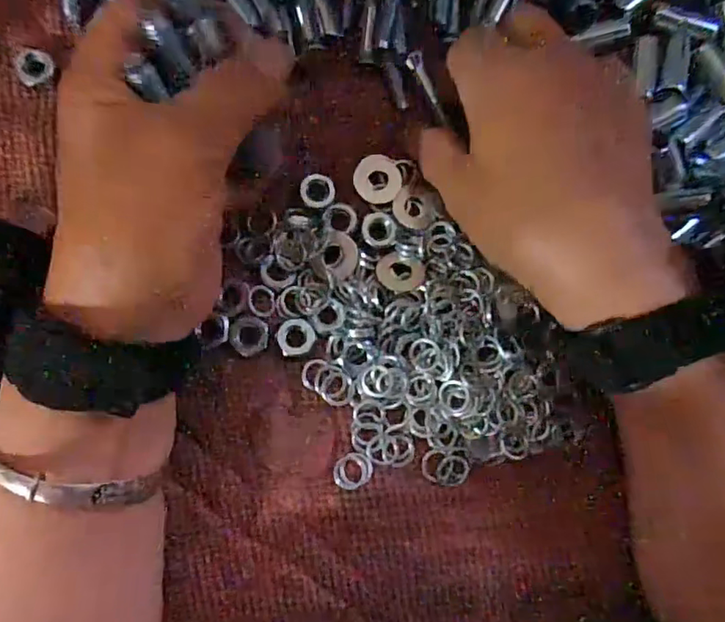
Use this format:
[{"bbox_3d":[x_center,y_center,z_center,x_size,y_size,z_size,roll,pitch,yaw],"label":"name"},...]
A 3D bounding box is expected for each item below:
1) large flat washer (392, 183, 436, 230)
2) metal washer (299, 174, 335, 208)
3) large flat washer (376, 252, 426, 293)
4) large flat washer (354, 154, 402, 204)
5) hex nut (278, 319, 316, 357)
[{"bbox_3d":[0.024,-0.048,0.254,0.019,0.004,0.022,0,84,-3],"label":"large flat washer"},{"bbox_3d":[-0.020,-0.054,0.248,0.015,0.004,0.016,1,85,-6],"label":"metal washer"},{"bbox_3d":[0.017,-0.017,0.246,0.021,0.004,0.020,2,65,-4],"label":"large flat washer"},{"bbox_3d":[0.007,-0.061,0.254,0.022,0.004,0.023,1,84,-3],"label":"large flat washer"},{"bbox_3d":[-0.029,0.011,0.239,0.016,0.005,0.015,-11,84,-4],"label":"hex nut"}]

